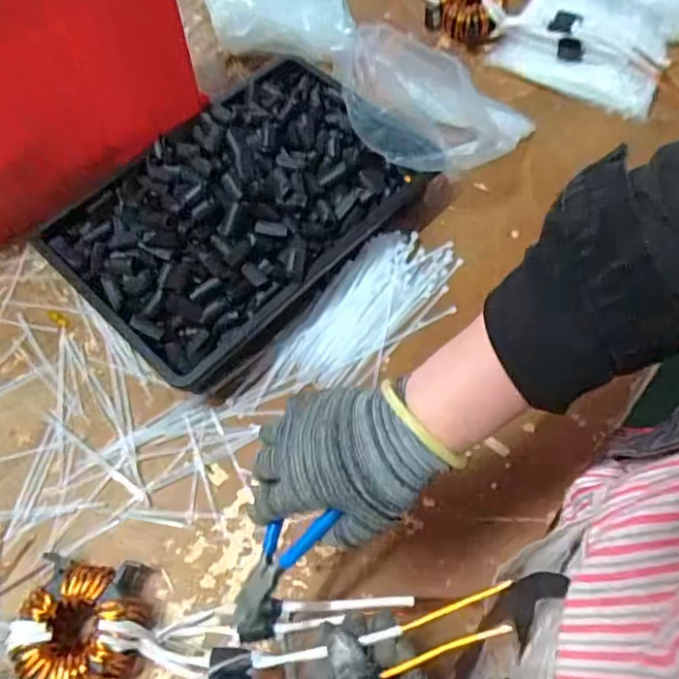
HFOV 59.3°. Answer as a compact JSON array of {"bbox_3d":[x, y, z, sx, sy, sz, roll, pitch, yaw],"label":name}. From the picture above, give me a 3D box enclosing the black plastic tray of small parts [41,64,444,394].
[{"bbox_3d":[-0.099,-0.136,0.615,0.239,0.102,0.354,41,70,18],"label":"black plastic tray of small parts"}]

